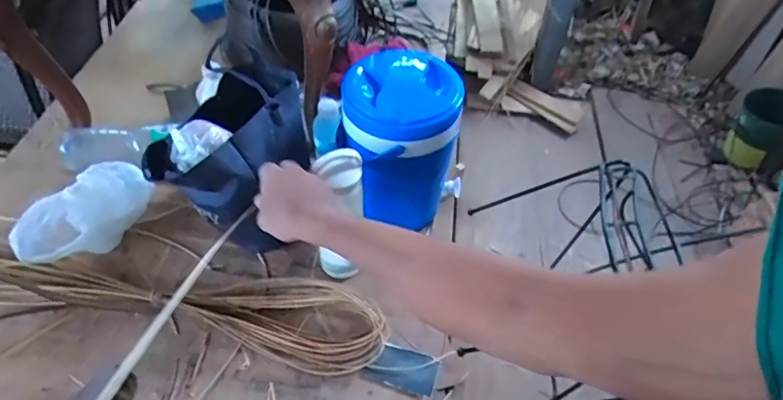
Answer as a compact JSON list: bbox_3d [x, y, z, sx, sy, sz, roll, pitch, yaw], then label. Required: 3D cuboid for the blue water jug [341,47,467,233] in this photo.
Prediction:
[{"bbox_3d":[0.006,-0.082,0.768,0.168,0.234,0.172,35,54,22],"label":"blue water jug"}]

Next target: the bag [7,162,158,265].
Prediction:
[{"bbox_3d":[-0.485,0.026,0.791,0.095,0.083,0.208,35,54,22],"label":"bag"}]

